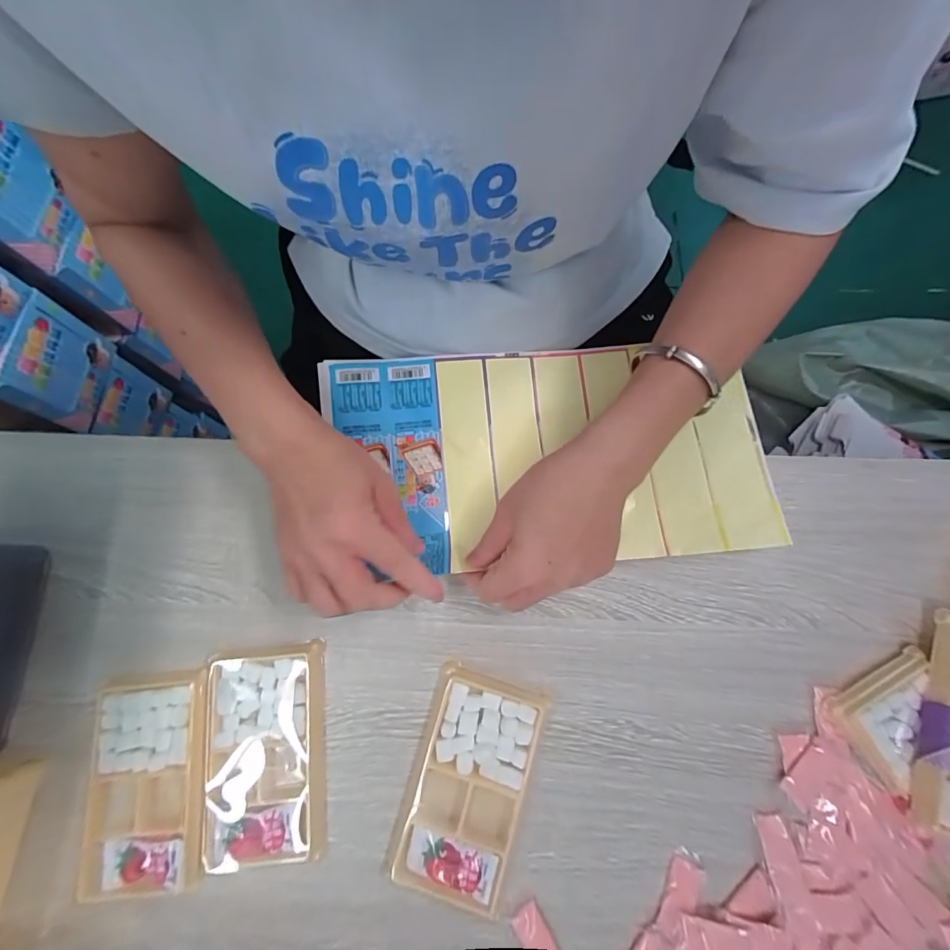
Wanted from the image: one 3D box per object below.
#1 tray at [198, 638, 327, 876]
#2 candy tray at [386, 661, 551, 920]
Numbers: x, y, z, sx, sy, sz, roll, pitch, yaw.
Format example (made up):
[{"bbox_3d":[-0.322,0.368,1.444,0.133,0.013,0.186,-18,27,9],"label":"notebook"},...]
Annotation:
[{"bbox_3d":[-0.147,0.191,0.309,0.081,0.012,0.132,-5,76,0],"label":"tray"},{"bbox_3d":[-0.004,0.207,0.303,0.075,0.013,0.134,16,77,5],"label":"candy tray"}]

